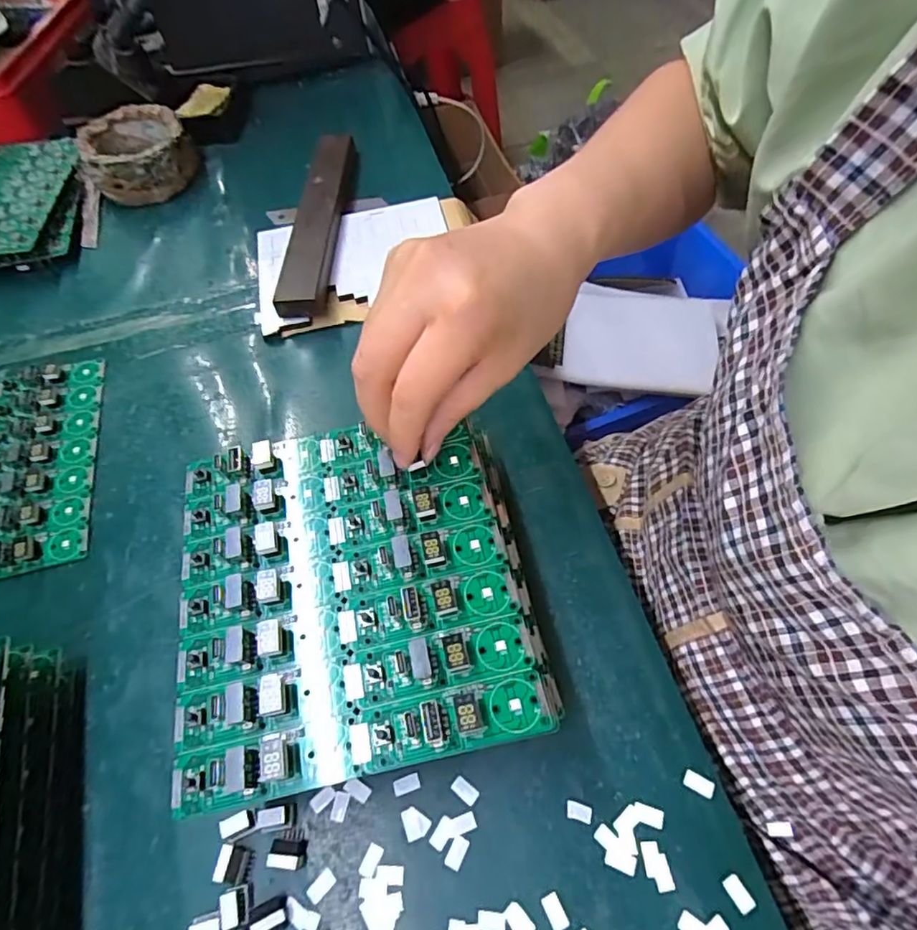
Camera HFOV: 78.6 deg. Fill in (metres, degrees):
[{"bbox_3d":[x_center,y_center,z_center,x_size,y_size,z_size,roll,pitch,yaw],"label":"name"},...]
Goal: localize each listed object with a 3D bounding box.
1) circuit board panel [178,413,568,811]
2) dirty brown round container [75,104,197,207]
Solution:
[{"bbox_3d":[-0.045,0.045,0.233,0.142,0.013,0.147,-10,59,-3],"label":"circuit board panel"},{"bbox_3d":[-0.274,-0.266,0.481,0.084,0.045,0.084,-1,59,2],"label":"dirty brown round container"}]

